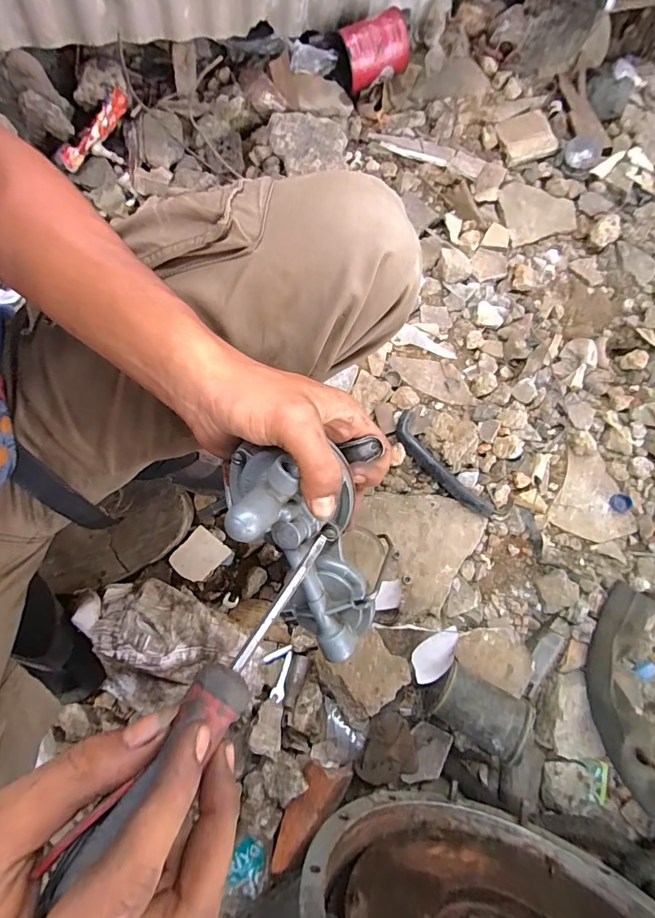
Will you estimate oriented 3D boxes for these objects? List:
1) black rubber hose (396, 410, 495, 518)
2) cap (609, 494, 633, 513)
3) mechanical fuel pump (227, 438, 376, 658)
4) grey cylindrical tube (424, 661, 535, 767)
[{"bbox_3d":[0.184,0.013,0.671,0.048,0.025,0.210,-38,81,-9],"label":"black rubber hose"},{"bbox_3d":[0.483,0.073,0.681,0.031,0.007,0.032,0,78,-1],"label":"cap"},{"bbox_3d":[-0.010,0.049,0.239,0.063,0.067,0.125,-29,99,-7],"label":"mechanical fuel pump"},{"bbox_3d":[0.201,0.339,0.557,0.115,0.075,0.082,27,77,2],"label":"grey cylindrical tube"}]

